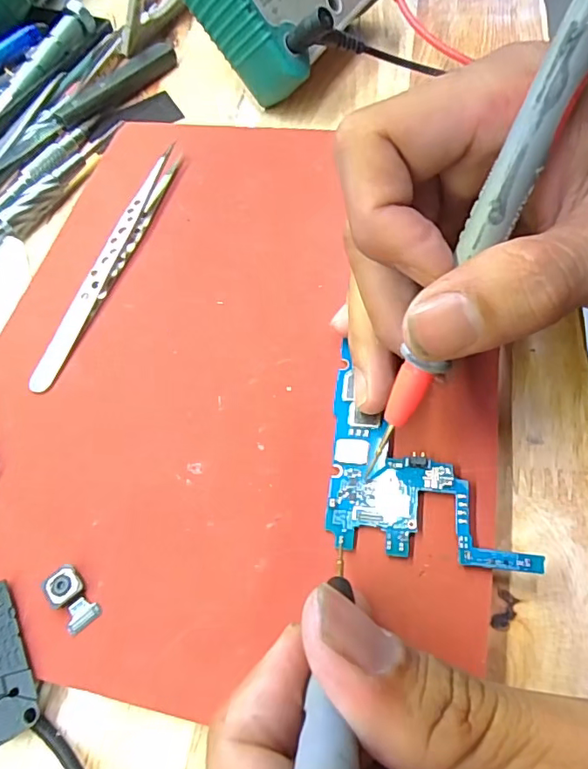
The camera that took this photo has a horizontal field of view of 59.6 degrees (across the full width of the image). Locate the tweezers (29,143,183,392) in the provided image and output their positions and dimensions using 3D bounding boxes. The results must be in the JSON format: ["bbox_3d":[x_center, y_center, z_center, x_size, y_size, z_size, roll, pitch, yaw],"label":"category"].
[{"bbox_3d":[-0.078,-0.054,0.218,0.008,0.009,0.127,13,64,14],"label":"tweezers"}]

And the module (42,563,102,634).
[{"bbox_3d":[-0.067,0.063,0.153,0.010,0.005,0.019,-39,66,-16],"label":"module"}]

